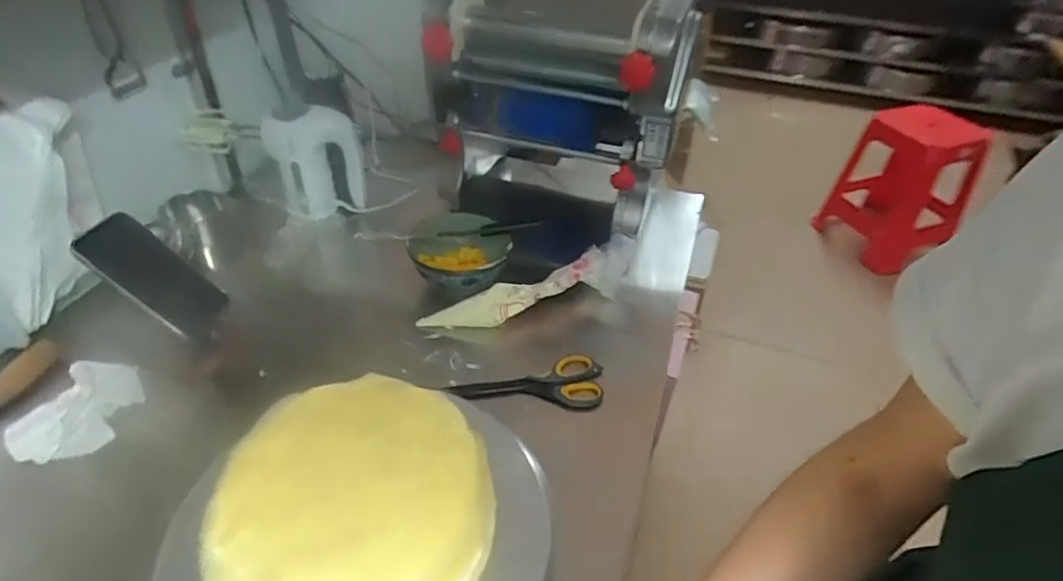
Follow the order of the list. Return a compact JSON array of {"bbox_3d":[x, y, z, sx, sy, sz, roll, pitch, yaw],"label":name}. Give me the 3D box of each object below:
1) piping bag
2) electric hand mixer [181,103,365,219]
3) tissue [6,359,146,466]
[{"bbox_3d":[0.000,-0.005,0.866,0.312,0.064,0.057,-16,43,-20],"label":"piping bag"},{"bbox_3d":[-0.414,-0.215,1.005,0.266,0.167,0.086,1,40,-2],"label":"electric hand mixer"},{"bbox_3d":[-0.513,0.134,0.707,0.100,0.058,0.135,-2,40,-5],"label":"tissue"}]

